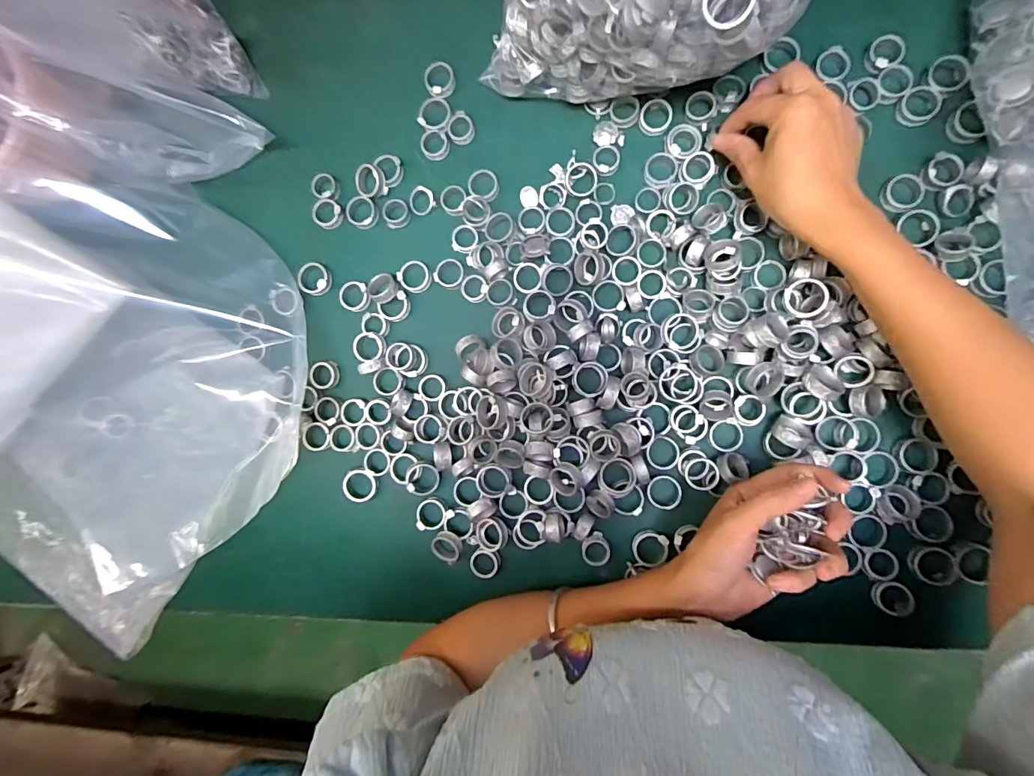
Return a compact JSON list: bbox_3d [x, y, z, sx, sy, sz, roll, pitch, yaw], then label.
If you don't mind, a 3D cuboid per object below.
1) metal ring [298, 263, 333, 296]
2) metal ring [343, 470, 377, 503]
[{"bbox_3d":[-0.181,-0.098,0.414,0.027,0.009,0.029,-4,92,-9],"label":"metal ring"},{"bbox_3d":[-0.137,0.085,0.402,0.029,0.008,0.029,0,90,-2],"label":"metal ring"}]

